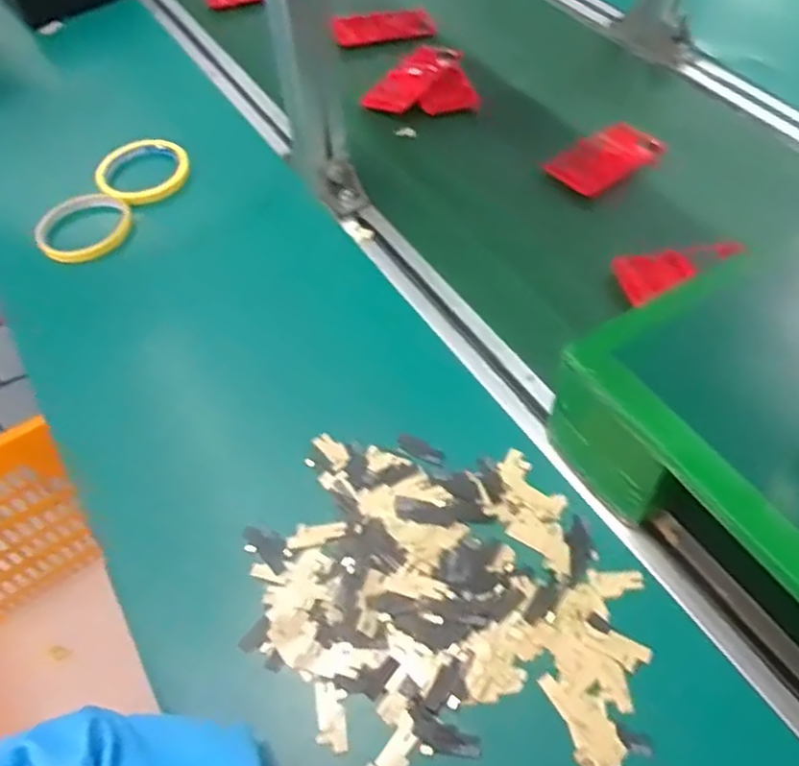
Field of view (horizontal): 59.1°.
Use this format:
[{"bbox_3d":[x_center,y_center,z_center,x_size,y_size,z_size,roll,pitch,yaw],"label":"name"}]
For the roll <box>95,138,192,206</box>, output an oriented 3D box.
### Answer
[{"bbox_3d":[-0.269,-0.221,0.735,0.094,0.020,0.094,-1,53,1],"label":"roll"}]

